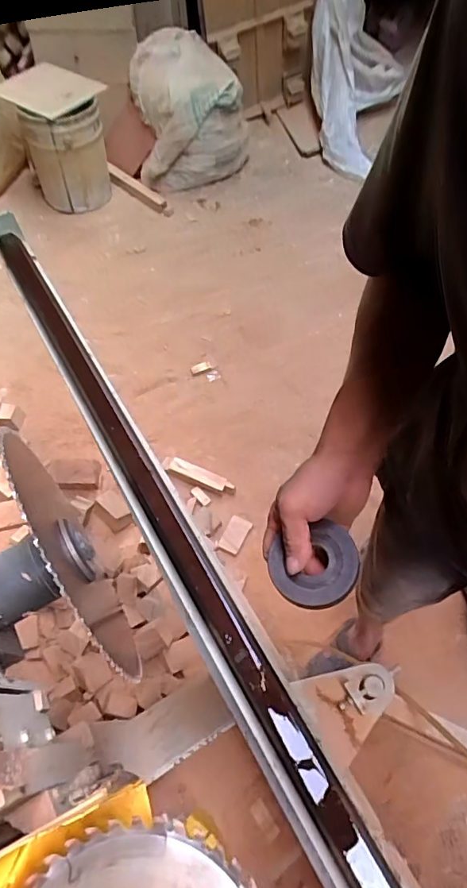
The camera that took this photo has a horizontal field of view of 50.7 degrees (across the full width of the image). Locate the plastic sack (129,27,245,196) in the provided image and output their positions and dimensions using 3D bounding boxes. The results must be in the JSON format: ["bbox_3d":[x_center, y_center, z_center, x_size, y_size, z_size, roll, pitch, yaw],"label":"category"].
[{"bbox_3d":[-0.124,-1.031,1.541,0.393,0.495,0.284,-4,61,0],"label":"plastic sack"}]

